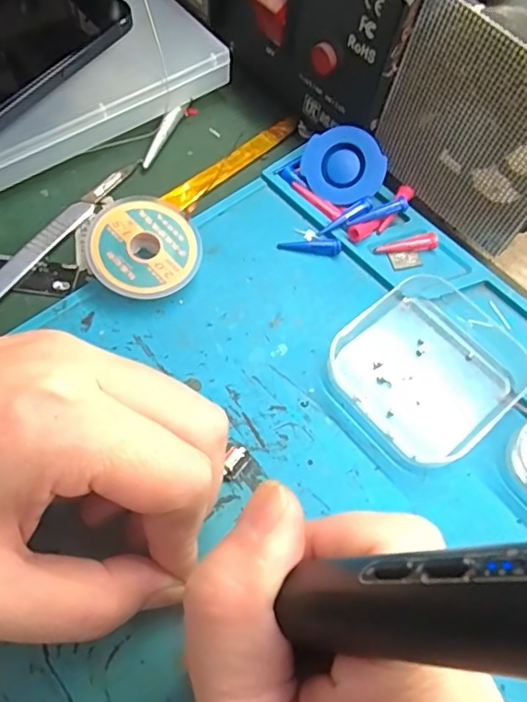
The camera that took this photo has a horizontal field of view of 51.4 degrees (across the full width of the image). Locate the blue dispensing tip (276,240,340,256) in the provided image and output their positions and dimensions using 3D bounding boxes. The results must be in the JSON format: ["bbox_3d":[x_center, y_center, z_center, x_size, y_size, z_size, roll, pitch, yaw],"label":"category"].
[{"bbox_3d":[0.021,-0.047,0.244,0.028,0.004,0.006,4,62,-3],"label":"blue dispensing tip"}]

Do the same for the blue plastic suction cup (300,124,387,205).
[{"bbox_3d":[0.036,-0.084,0.251,0.035,0.005,0.034,2,98,14],"label":"blue plastic suction cup"}]

